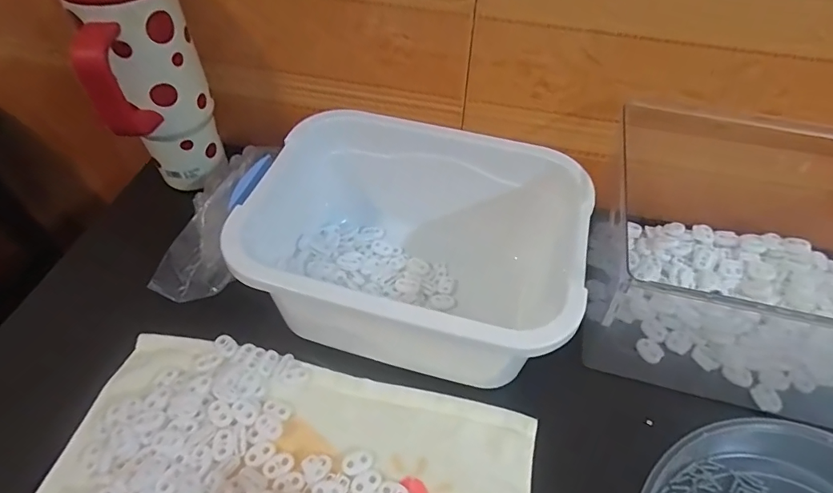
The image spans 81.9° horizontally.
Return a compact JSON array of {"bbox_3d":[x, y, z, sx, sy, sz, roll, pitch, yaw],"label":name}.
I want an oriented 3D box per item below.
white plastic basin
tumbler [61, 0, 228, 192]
[{"bbox_3d":[0.001,-0.003,0.402,0.251,0.115,0.197,14,53,9],"label":"white plastic basin"},{"bbox_3d":[-0.240,-0.144,0.446,0.082,0.208,0.115,-17,54,-14],"label":"tumbler"}]

